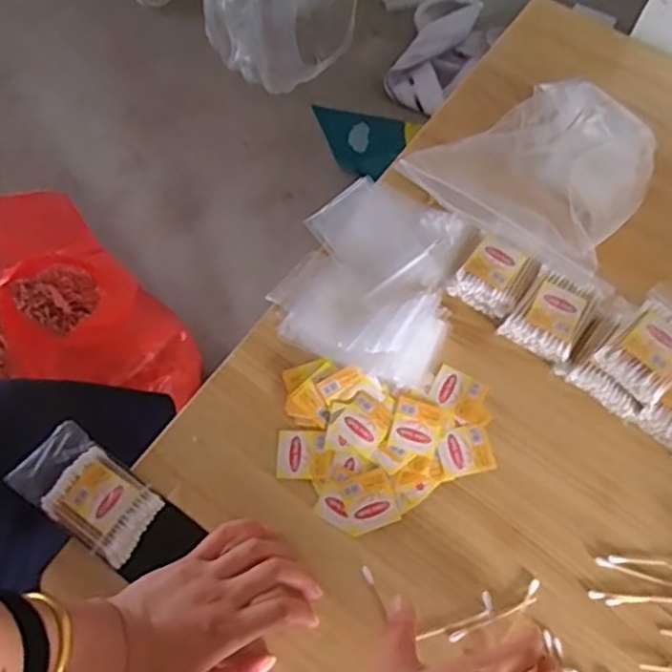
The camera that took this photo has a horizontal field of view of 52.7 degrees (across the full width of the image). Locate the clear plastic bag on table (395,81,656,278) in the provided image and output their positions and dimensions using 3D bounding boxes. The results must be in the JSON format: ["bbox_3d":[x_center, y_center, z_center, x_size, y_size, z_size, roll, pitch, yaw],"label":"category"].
[{"bbox_3d":[0.187,-0.156,0.616,0.174,0.103,0.193,36,70,13],"label":"clear plastic bag on table"}]

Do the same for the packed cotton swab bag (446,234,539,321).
[{"bbox_3d":[0.138,-0.051,0.593,0.056,0.033,0.060,32,69,11],"label":"packed cotton swab bag"}]

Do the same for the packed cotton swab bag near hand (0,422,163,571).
[{"bbox_3d":[-0.191,0.122,0.525,0.108,0.019,0.061,36,70,13],"label":"packed cotton swab bag near hand"}]

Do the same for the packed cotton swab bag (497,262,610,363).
[{"bbox_3d":[0.185,-0.018,0.580,0.062,0.042,0.081,33,70,11],"label":"packed cotton swab bag"}]

